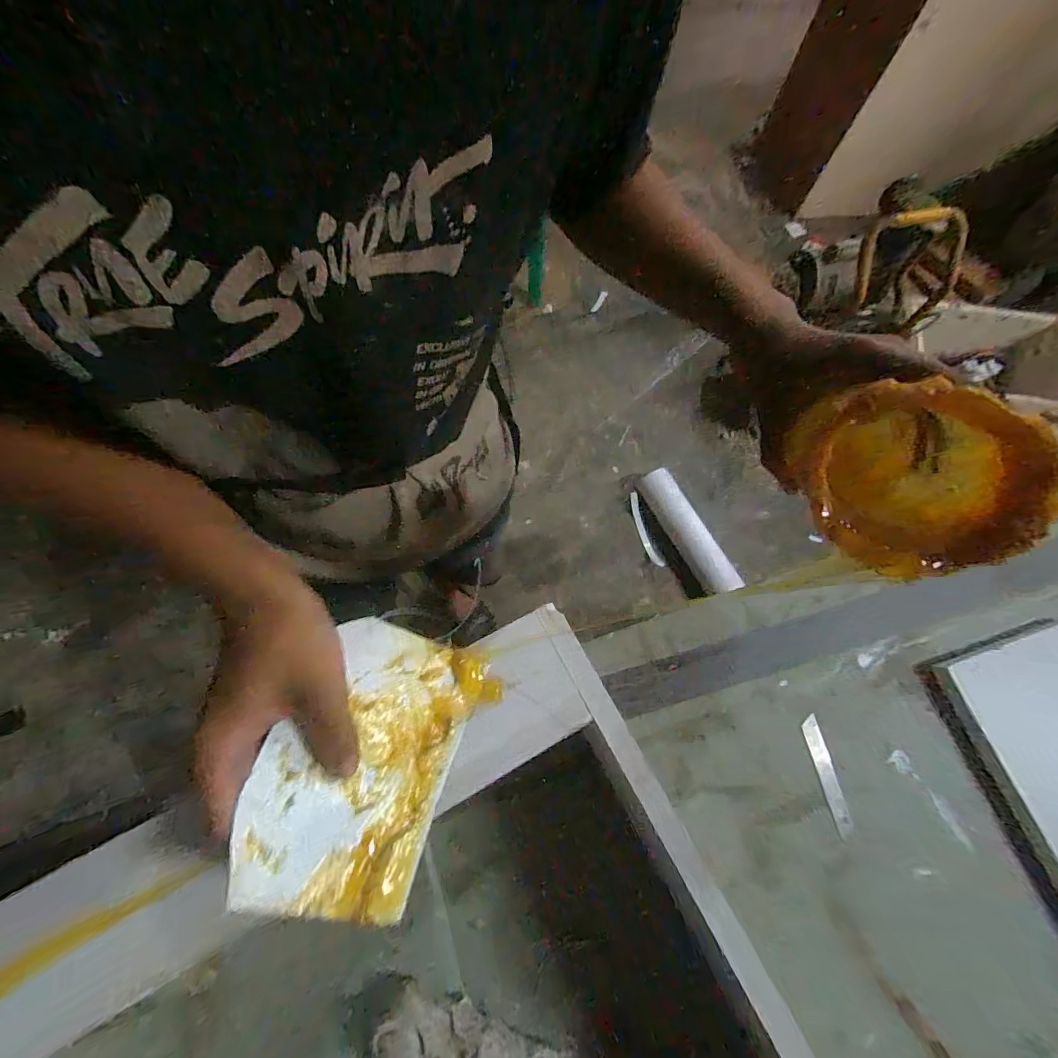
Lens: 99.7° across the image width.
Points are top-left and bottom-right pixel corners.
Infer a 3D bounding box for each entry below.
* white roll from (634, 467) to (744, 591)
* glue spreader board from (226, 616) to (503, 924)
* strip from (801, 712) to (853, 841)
[{"bbox_3d":[0.465,0.007,1.326,0.091,0.070,0.434,-23,73,-9],"label":"white roll"},{"bbox_3d":[-0.094,0.139,0.273,0.112,0.012,0.158,38,57,-22],"label":"glue spreader board"},{"bbox_3d":[0.287,0.237,0.430,0.017,0.004,0.103,-9,67,4],"label":"strip"}]

